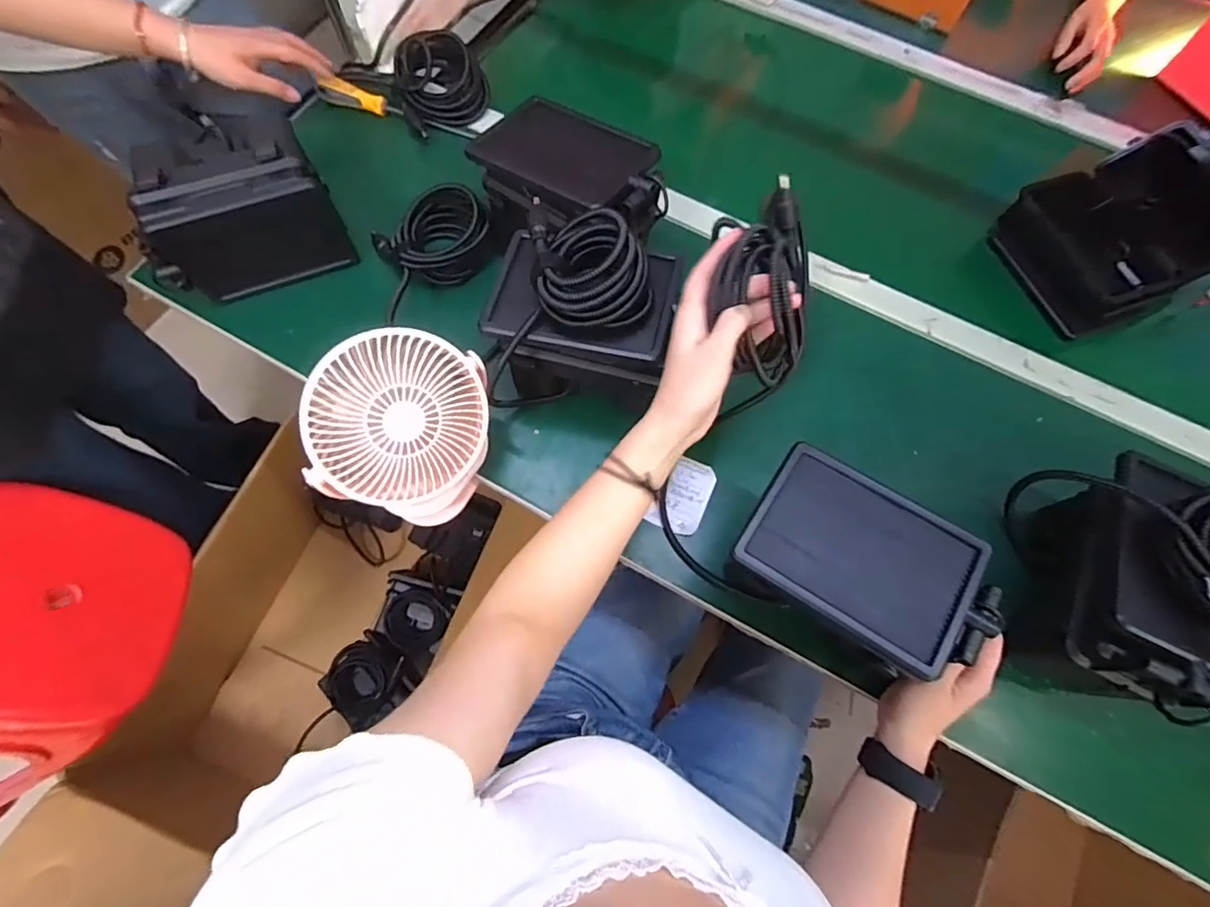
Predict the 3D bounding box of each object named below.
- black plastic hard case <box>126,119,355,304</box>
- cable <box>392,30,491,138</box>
[{"bbox_3d":[-0.399,-0.272,0.601,0.180,0.110,0.136,-22,71,-10],"label":"black plastic hard case"},{"bbox_3d":[-0.219,-0.485,0.724,0.116,0.055,0.108,-20,106,-11],"label":"cable"}]

